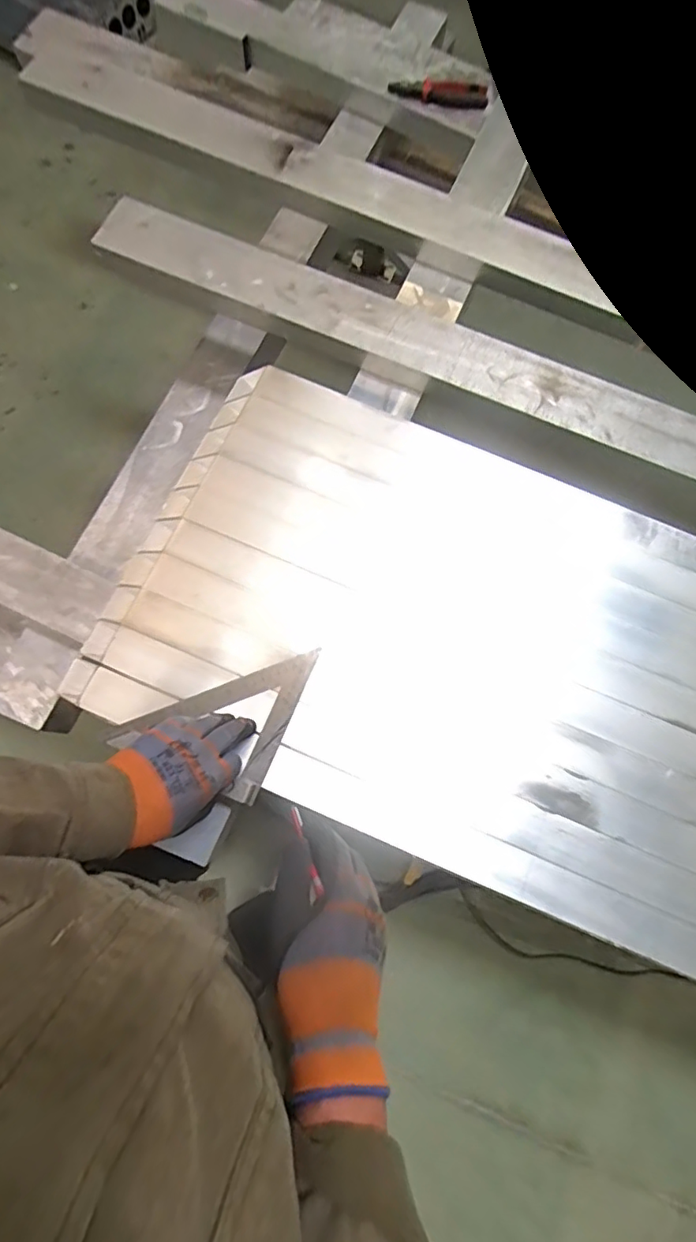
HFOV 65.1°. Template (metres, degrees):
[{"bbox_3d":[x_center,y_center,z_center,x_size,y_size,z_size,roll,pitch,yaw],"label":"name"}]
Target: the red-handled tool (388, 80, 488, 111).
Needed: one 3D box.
[{"bbox_3d":[0.178,-1.044,1.077,0.191,0.043,0.032,3,75,-1],"label":"red-handled tool"}]

